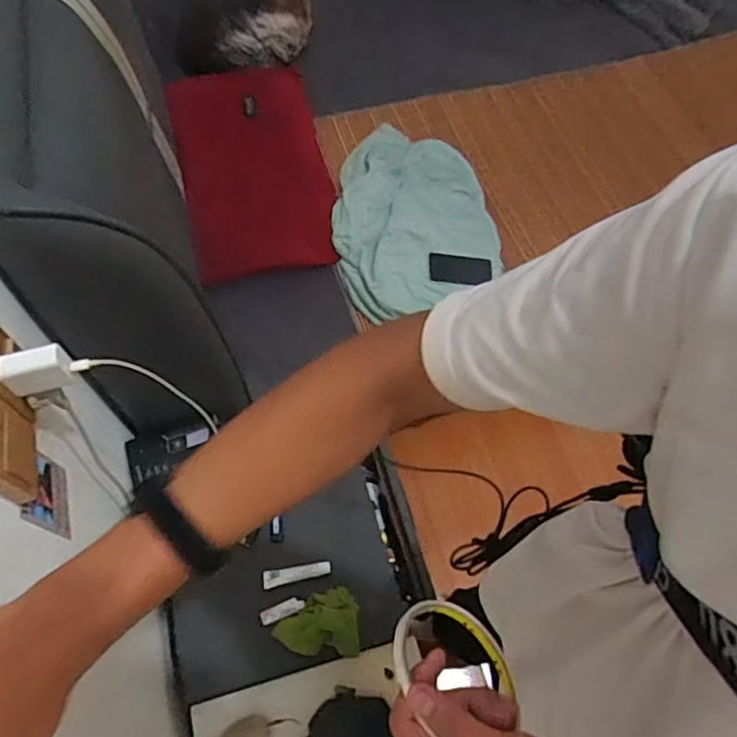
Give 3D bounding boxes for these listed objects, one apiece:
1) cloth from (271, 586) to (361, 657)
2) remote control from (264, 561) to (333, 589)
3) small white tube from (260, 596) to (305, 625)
[{"bbox_3d":[-0.088,0.434,1.012,0.146,0.066,0.106,2,62,-1],"label":"cloth"},{"bbox_3d":[-0.130,0.370,1.061,0.122,0.011,0.030,-12,63,-8],"label":"remote control"},{"bbox_3d":[-0.152,0.427,1.035,0.079,0.009,0.025,-18,64,-11],"label":"small white tube"}]

